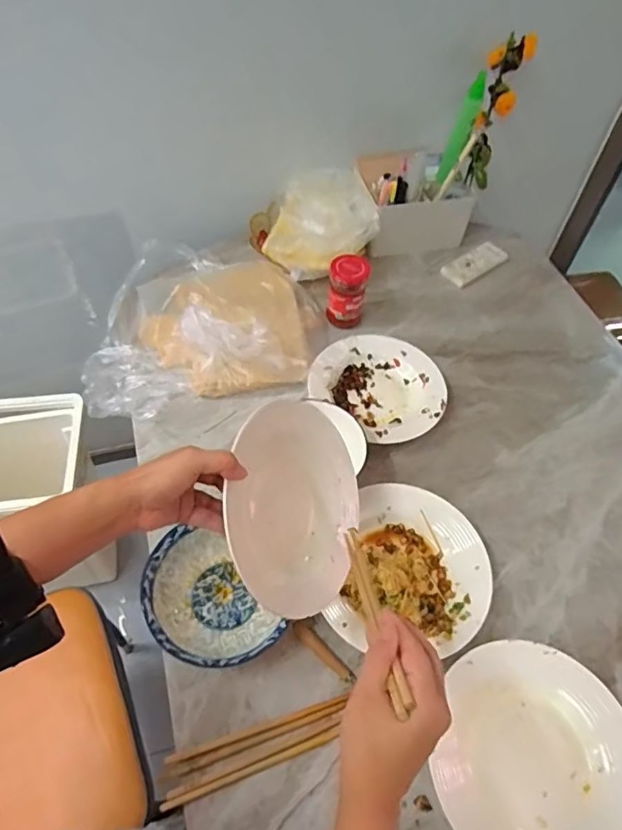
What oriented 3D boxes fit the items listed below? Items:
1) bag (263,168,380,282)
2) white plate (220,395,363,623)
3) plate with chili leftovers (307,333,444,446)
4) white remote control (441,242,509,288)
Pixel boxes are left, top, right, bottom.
[{"bbox_3d":[0.018,-0.342,0.984,0.196,0.104,0.207,2,54,-2],"label":"bag"},{"bbox_3d":[-0.014,0.088,0.550,0.023,0.198,0.175,-7,19,44],"label":"white plate"},{"bbox_3d":[0.111,-0.044,0.850,0.200,0.035,0.185,2,54,-2],"label":"plate with chili leftovers"},{"bbox_3d":[0.319,-0.292,1.050,0.145,0.019,0.058,-35,63,-25],"label":"white remote control"}]

